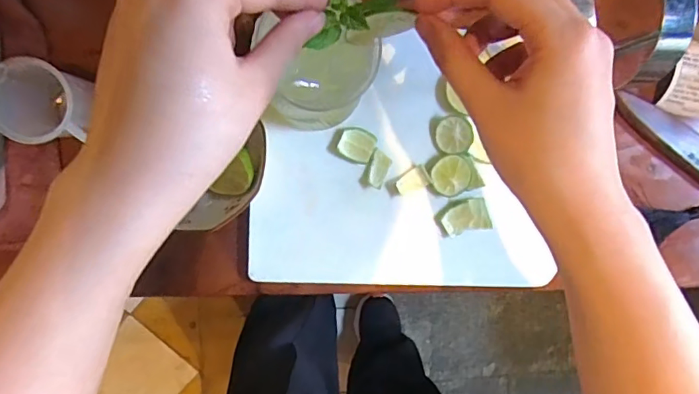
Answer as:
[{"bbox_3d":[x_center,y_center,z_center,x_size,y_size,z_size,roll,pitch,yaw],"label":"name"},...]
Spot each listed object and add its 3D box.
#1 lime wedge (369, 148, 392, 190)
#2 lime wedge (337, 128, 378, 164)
[{"bbox_3d":[0.024,-0.023,0.422,0.016,0.006,0.030,17,95,-7],"label":"lime wedge"},{"bbox_3d":[0.006,-0.042,0.421,0.028,0.007,0.027,22,94,-8],"label":"lime wedge"}]

